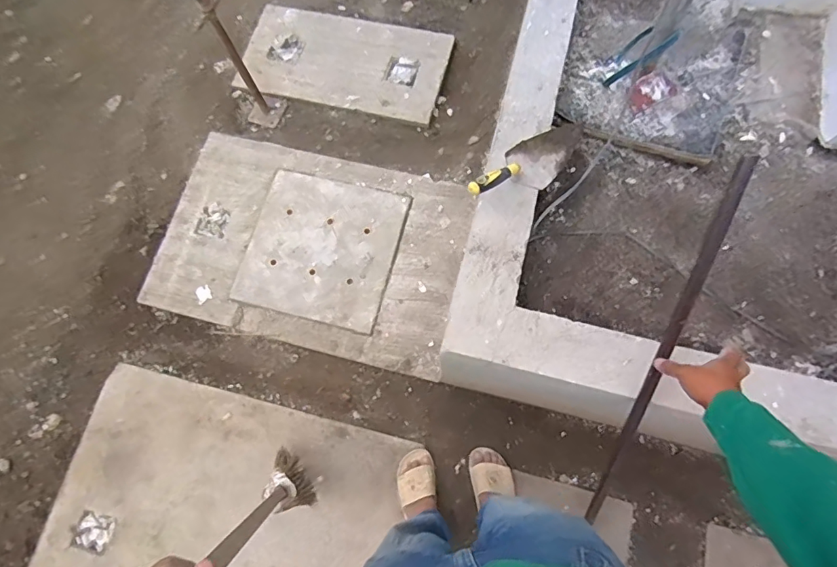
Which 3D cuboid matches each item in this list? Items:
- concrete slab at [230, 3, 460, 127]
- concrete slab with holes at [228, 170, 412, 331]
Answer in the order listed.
[{"bbox_3d":[-0.276,-0.830,1.789,0.747,0.039,0.389,13,76,3],"label":"concrete slab"},{"bbox_3d":[-0.321,-0.122,1.610,0.482,0.045,0.482,15,76,4],"label":"concrete slab with holes"}]

